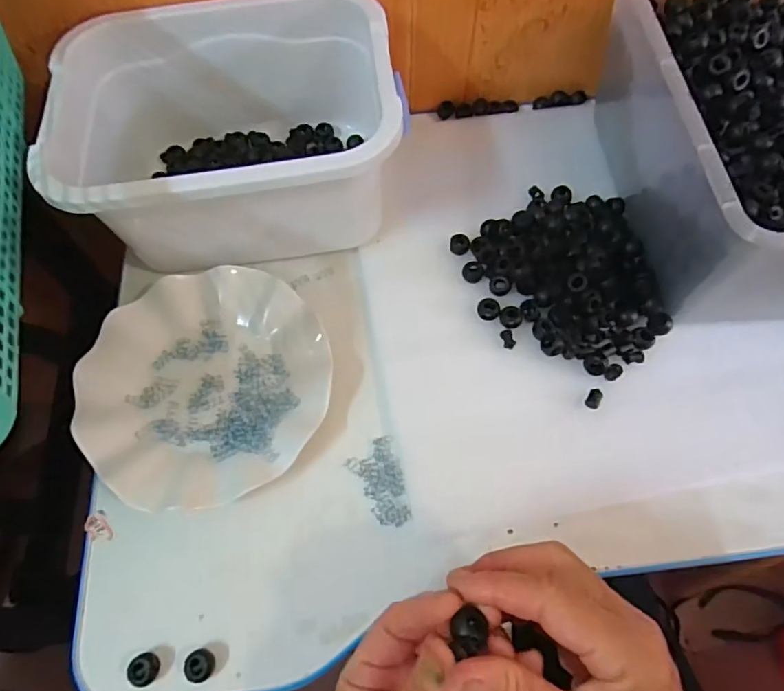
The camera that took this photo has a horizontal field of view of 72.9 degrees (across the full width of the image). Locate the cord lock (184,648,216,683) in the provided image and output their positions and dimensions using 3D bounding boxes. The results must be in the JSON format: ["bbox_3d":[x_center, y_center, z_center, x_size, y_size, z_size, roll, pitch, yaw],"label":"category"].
[{"bbox_3d":[-0.117,0.195,0.324,0.016,0.013,0.016,-9,65,-4],"label":"cord lock"}]

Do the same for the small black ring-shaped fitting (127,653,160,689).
[{"bbox_3d":[-0.152,0.198,0.324,0.016,0.011,0.017,0,64,0],"label":"small black ring-shaped fitting"}]

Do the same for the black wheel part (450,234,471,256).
[{"bbox_3d":[0.058,-0.085,0.448,0.017,0.007,0.016,0,64,0],"label":"black wheel part"}]

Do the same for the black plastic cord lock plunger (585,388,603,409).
[{"bbox_3d":[0.150,0.039,0.392,0.010,0.009,0.016,27,68,12],"label":"black plastic cord lock plunger"}]

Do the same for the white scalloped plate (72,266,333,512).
[{"bbox_3d":[-0.138,0.026,0.398,0.178,0.020,0.177,0,64,0],"label":"white scalloped plate"}]

